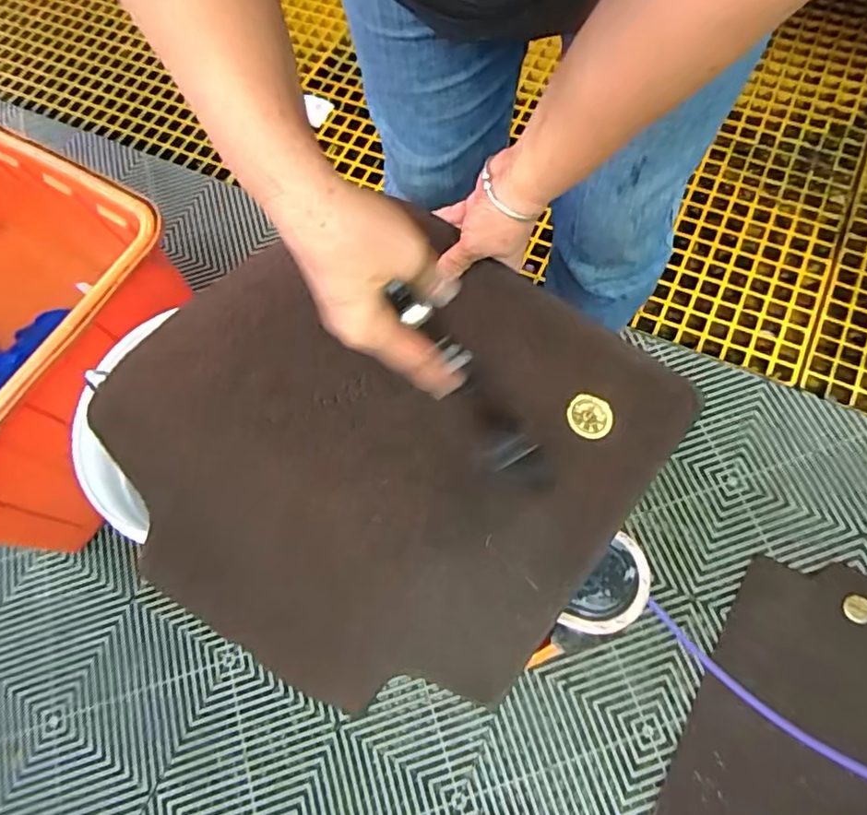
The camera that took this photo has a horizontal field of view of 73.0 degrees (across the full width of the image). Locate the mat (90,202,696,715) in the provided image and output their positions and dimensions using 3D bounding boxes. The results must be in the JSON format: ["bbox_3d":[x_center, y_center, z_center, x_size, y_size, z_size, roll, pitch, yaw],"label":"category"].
[{"bbox_3d":[-0.094,0.053,0.543,0.475,0.062,0.435,29,106,11],"label":"mat"}]

